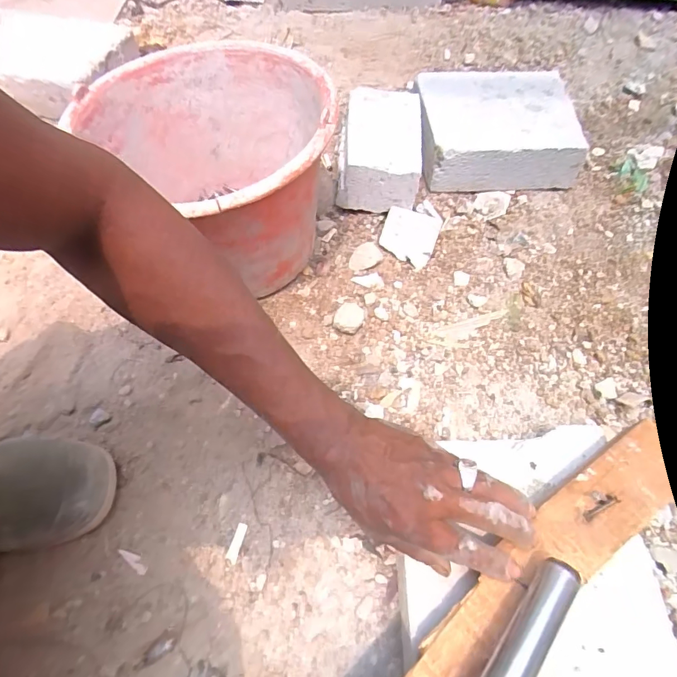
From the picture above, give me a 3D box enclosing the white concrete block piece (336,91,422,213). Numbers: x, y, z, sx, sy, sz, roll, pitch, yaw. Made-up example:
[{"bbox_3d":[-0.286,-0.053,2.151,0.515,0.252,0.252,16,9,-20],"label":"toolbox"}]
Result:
[{"bbox_3d":[0.064,-0.276,0.658,0.110,0.085,0.188,7,62,4],"label":"white concrete block piece"}]

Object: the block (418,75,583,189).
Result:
[{"bbox_3d":[0.241,-0.329,0.698,0.229,0.084,0.188,-1,61,0],"label":"block"}]

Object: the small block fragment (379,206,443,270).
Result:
[{"bbox_3d":[0.097,-0.140,0.613,0.073,0.010,0.069,22,96,7],"label":"small block fragment"}]

